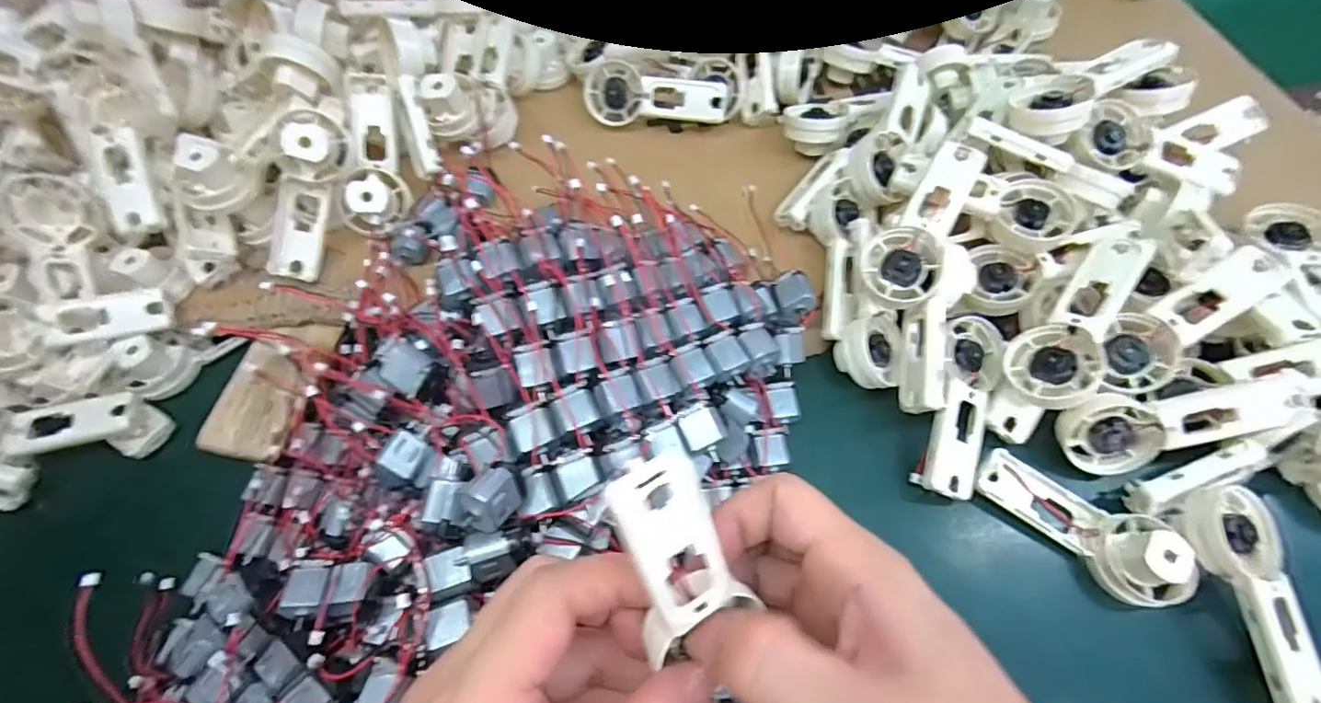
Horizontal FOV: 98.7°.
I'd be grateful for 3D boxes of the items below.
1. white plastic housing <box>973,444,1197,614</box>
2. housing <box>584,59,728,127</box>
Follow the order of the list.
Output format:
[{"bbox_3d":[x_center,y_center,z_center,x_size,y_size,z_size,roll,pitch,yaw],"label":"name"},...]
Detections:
[{"bbox_3d":[0.201,0.079,0.268,0.092,0.024,0.036,38,70,20],"label":"white plastic housing"},{"bbox_3d":[-0.002,-0.171,0.386,0.093,0.037,0.027,10,20,8],"label":"housing"}]

